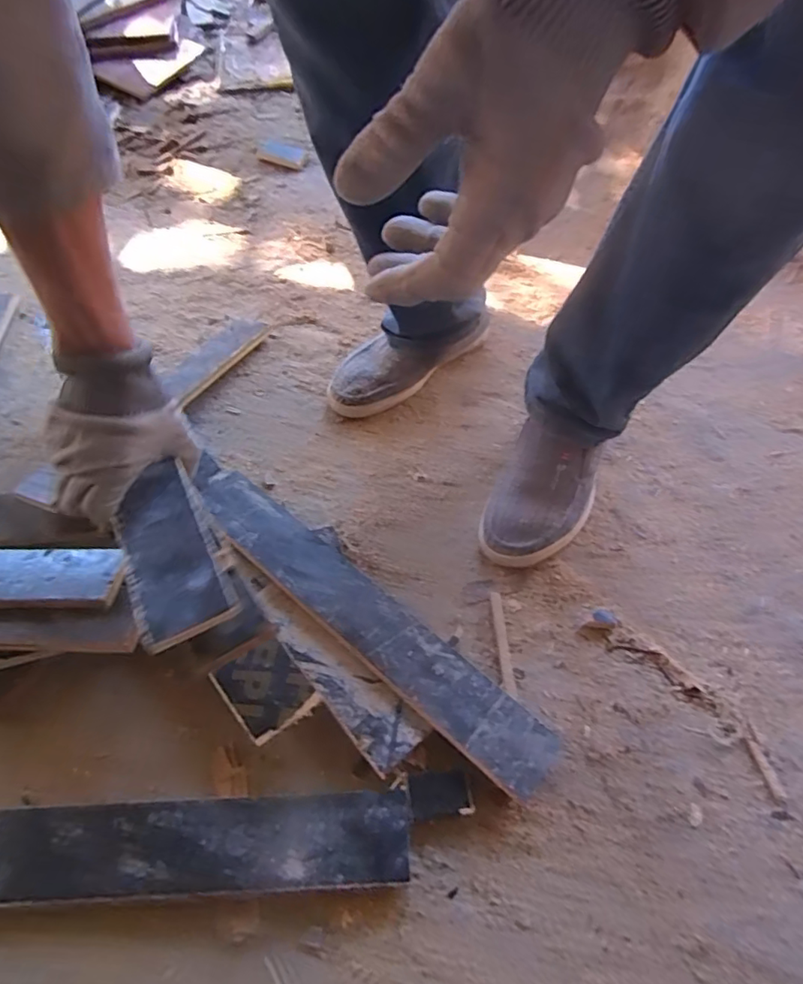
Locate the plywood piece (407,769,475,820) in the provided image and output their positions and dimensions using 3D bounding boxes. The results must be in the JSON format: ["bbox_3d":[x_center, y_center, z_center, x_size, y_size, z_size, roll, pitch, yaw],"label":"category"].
[{"bbox_3d":[0.030,0.244,0.446,0.049,0.015,0.032,-4,55,-3],"label":"plywood piece"}]

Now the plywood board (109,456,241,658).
[{"bbox_3d":[-0.183,0.042,0.433,0.066,0.014,0.161,-21,55,-13],"label":"plywood board"}]

